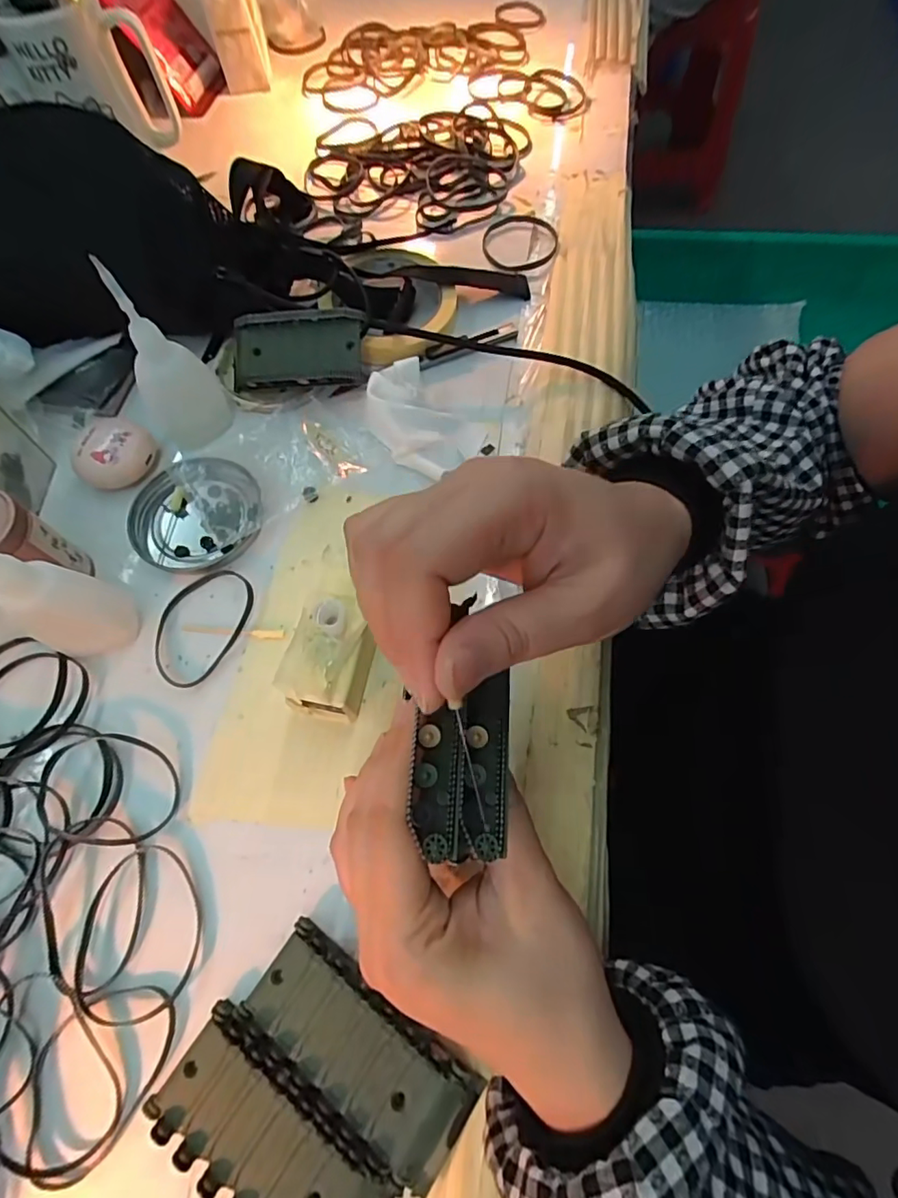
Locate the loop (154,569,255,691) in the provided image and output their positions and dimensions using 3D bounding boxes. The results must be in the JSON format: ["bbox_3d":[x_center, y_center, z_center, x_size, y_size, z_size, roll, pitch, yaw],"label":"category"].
[{"bbox_3d":[-0.141,0.014,0.304,0.049,0.004,0.070,24,68,10],"label":"loop"}]

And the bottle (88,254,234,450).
[{"bbox_3d":[-0.167,-0.139,0.312,0.045,0.102,0.033,-20,67,-8],"label":"bottle"}]

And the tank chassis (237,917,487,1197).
[{"bbox_3d":[-0.037,0.182,0.219,0.096,0.020,0.041,35,70,14],"label":"tank chassis"}]

